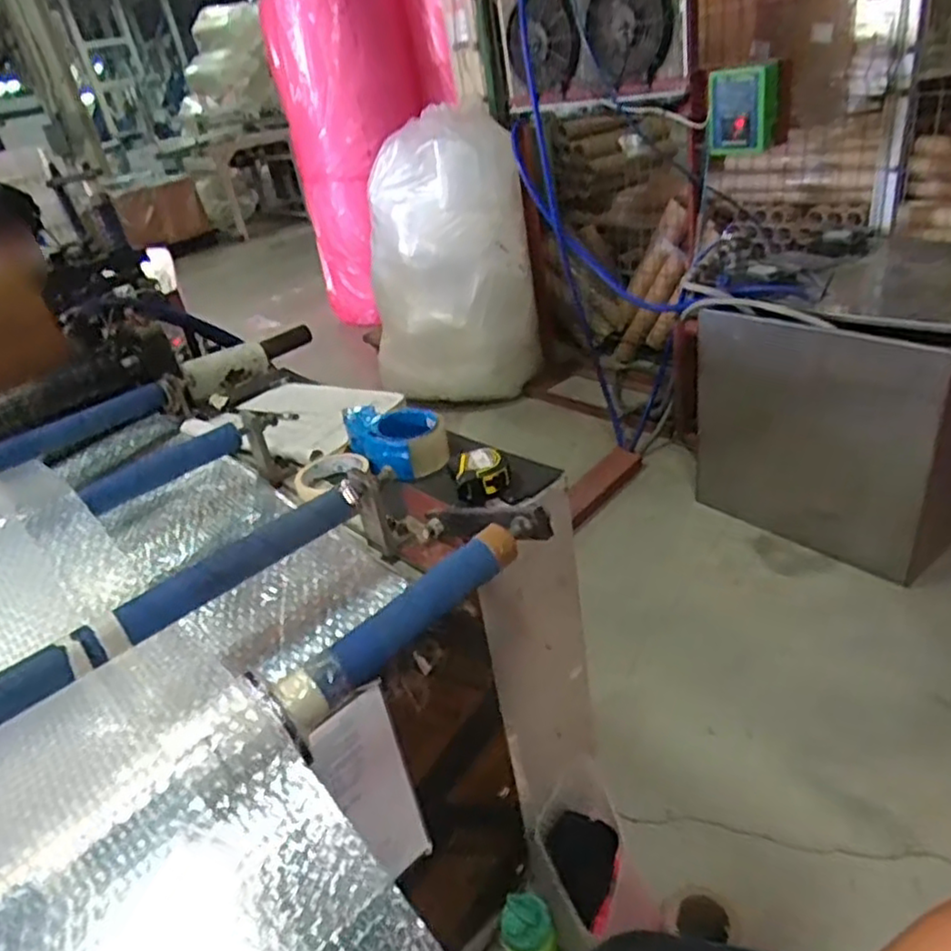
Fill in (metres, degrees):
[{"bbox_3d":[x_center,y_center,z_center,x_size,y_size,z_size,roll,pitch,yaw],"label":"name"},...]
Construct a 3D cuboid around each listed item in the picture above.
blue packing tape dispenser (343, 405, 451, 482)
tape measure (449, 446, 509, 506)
[{"bbox_3d":[-0.100,-0.048,0.896,0.124,0.060,0.116,-13,31,-5],"label":"blue packing tape dispenser"},{"bbox_3d":[0.005,-0.004,0.819,0.066,0.035,0.073,-12,30,-3],"label":"tape measure"}]

